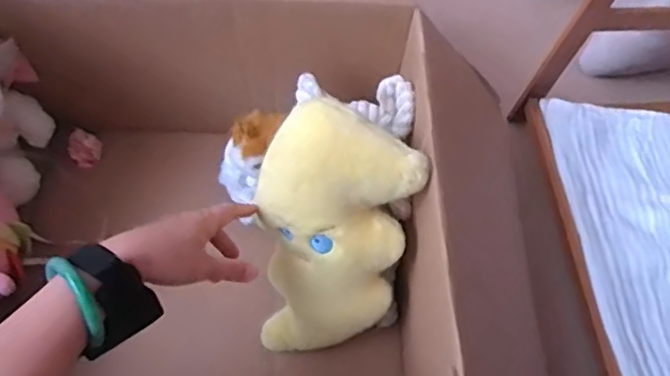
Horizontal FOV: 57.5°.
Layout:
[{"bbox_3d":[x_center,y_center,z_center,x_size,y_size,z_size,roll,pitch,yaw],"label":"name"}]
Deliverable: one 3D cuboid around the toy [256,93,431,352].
[{"bbox_3d":[0.001,0.046,0.624,0.150,0.289,0.090,8,27,9],"label":"toy"}]

